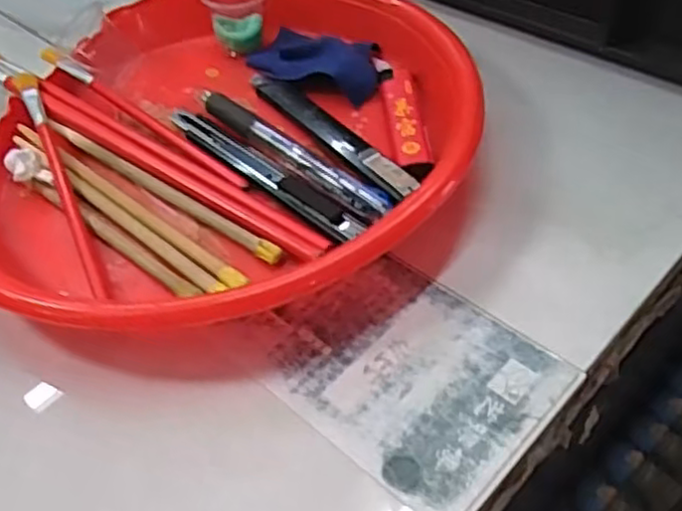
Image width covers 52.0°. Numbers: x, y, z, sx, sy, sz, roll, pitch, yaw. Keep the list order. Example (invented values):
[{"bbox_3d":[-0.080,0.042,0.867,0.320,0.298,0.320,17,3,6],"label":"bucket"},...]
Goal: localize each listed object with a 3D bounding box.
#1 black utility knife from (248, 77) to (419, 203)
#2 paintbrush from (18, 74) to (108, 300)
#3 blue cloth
[{"bbox_3d":[-0.005,-0.063,0.344,0.019,0.011,0.129,-31,54,-20],"label":"black utility knife"},{"bbox_3d":[-0.135,-0.039,0.332,0.008,0.012,0.162,-22,51,-14],"label":"paintbrush"},{"bbox_3d":[-0.013,-0.110,0.391,0.081,0.016,0.050,24,55,23],"label":"blue cloth"}]

